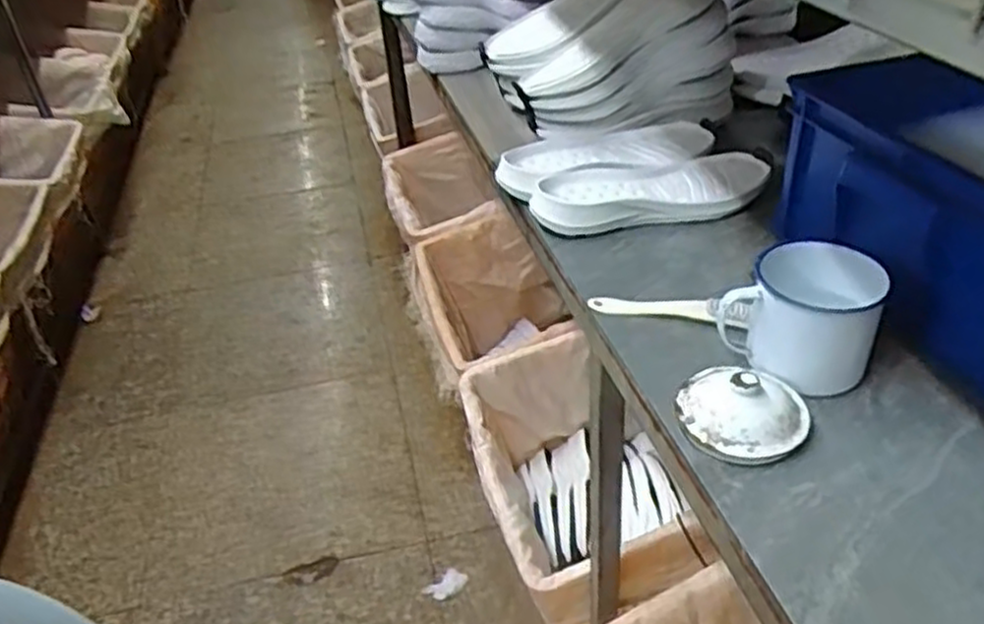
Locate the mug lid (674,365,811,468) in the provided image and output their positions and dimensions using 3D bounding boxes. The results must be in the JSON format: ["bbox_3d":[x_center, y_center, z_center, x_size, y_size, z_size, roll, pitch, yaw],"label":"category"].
[{"bbox_3d":[0.196,0.078,0.615,0.099,0.043,0.084,14,41,24],"label":"mug lid"}]

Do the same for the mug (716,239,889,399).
[{"bbox_3d":[0.259,0.004,0.664,0.128,0.099,0.082,18,42,27],"label":"mug"}]

